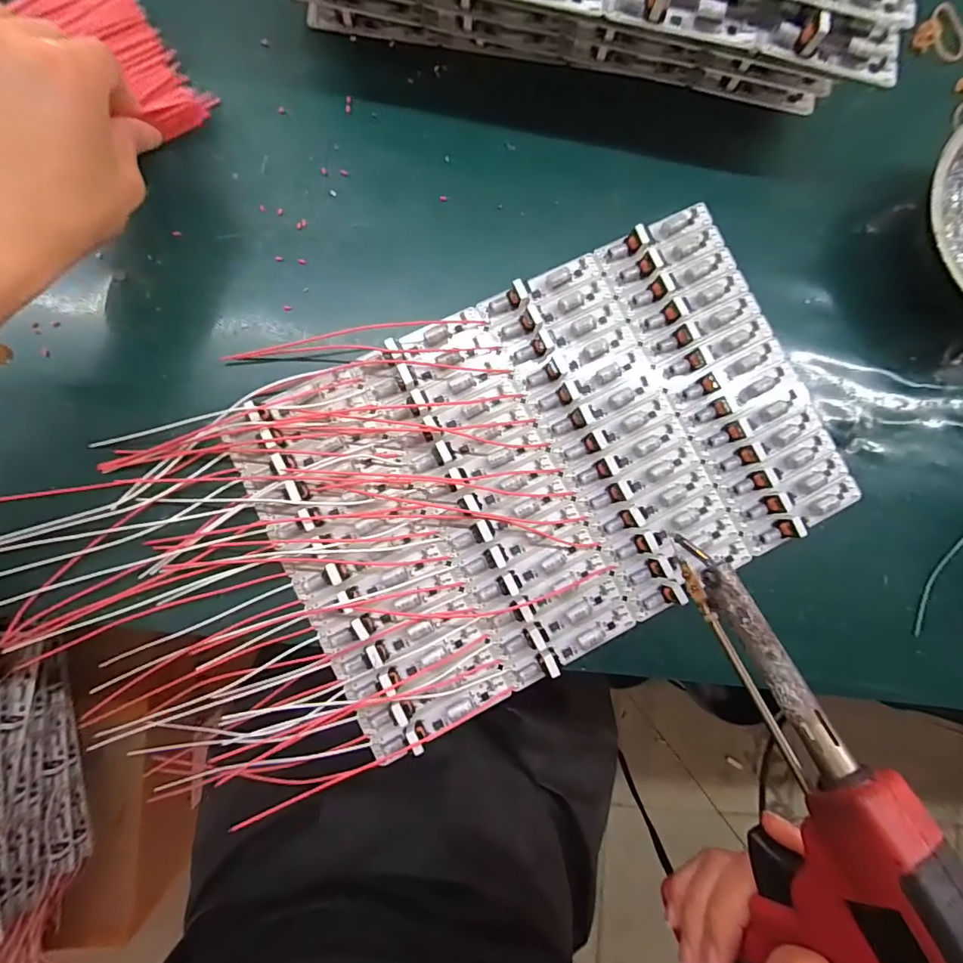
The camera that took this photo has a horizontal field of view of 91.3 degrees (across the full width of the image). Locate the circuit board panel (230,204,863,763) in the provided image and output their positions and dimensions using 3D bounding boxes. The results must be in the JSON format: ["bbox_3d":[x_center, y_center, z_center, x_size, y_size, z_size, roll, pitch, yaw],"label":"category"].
[{"bbox_3d":[0.041,-0.012,0.252,0.296,0.019,0.189,-26,88,-5],"label":"circuit board panel"}]

